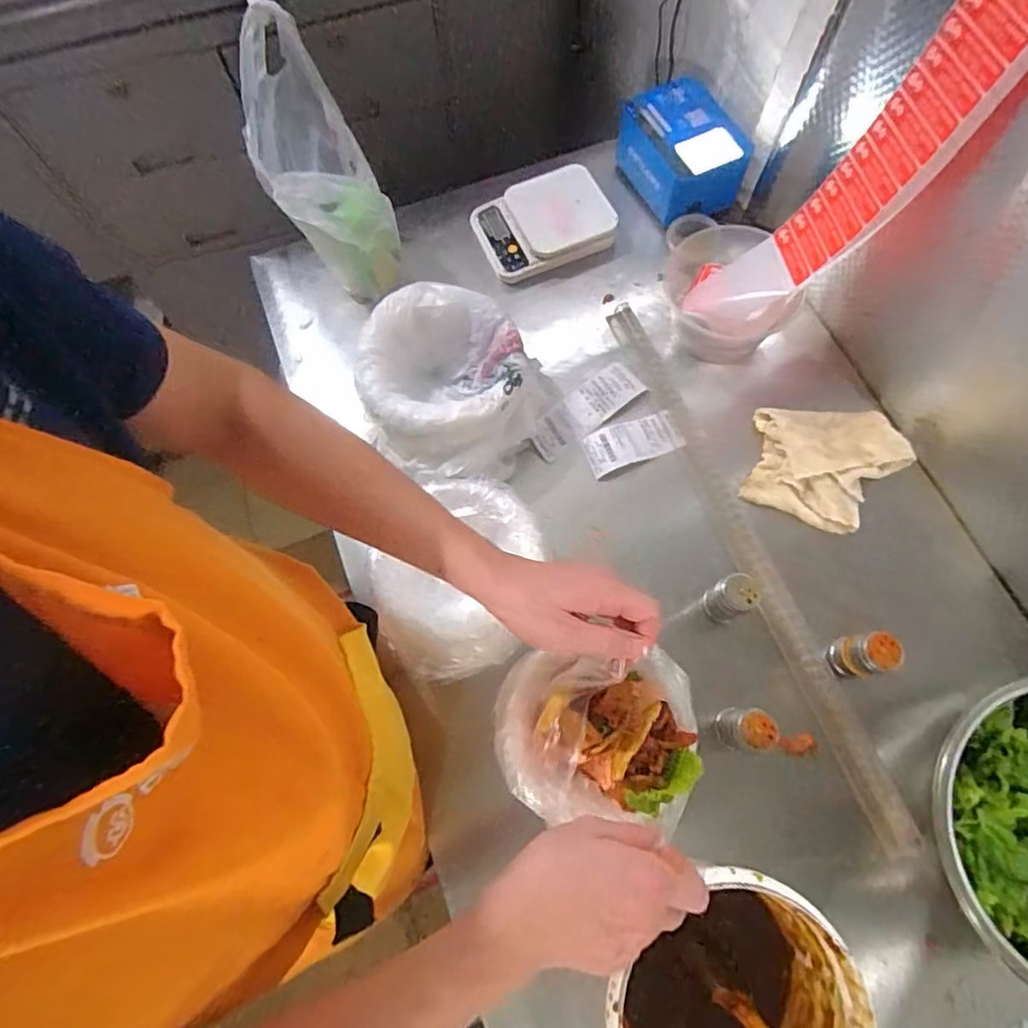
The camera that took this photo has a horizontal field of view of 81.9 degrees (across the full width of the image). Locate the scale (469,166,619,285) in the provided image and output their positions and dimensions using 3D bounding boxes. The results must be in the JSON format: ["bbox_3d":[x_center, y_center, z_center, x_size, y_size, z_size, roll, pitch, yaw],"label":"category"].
[{"bbox_3d":[0.042,-0.433,0.878,0.193,0.052,0.145,-22,72,-5],"label":"scale"}]

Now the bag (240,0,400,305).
[{"bbox_3d":[-0.248,-0.421,0.751,0.125,0.249,0.205,-30,73,-8],"label":"bag"}]

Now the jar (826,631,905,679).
[{"bbox_3d":[0.375,0.152,0.638,0.040,0.091,0.041,-1,71,2],"label":"jar"}]

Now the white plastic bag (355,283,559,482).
[{"bbox_3d":[-0.076,-0.160,0.733,0.219,0.124,0.203,30,75,11],"label":"white plastic bag"}]

